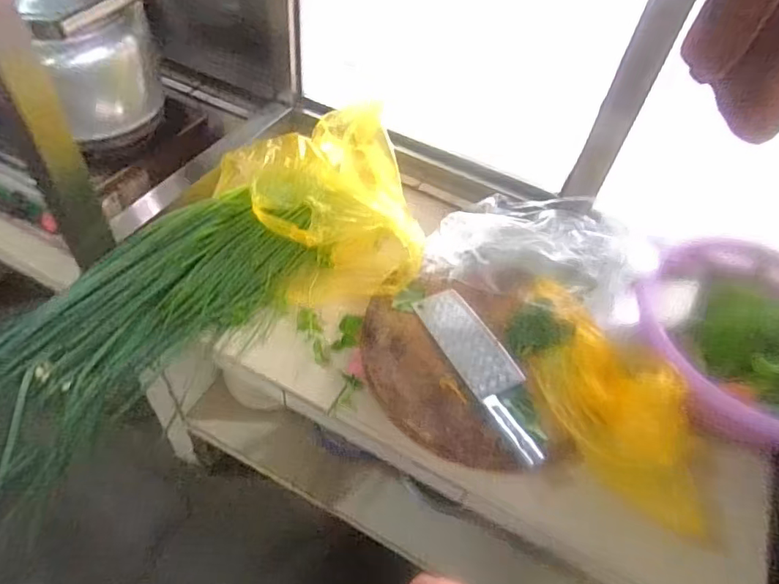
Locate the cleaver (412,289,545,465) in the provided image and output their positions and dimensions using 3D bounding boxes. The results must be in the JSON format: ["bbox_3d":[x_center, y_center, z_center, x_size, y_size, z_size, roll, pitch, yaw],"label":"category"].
[{"bbox_3d":[0.144,0.107,0.777,0.084,0.024,0.297,-20,55,-21],"label":"cleaver"}]

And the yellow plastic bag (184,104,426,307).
[{"bbox_3d":[-0.135,-0.150,0.923,0.350,0.163,0.381,-10,52,-14],"label":"yellow plastic bag"}]

